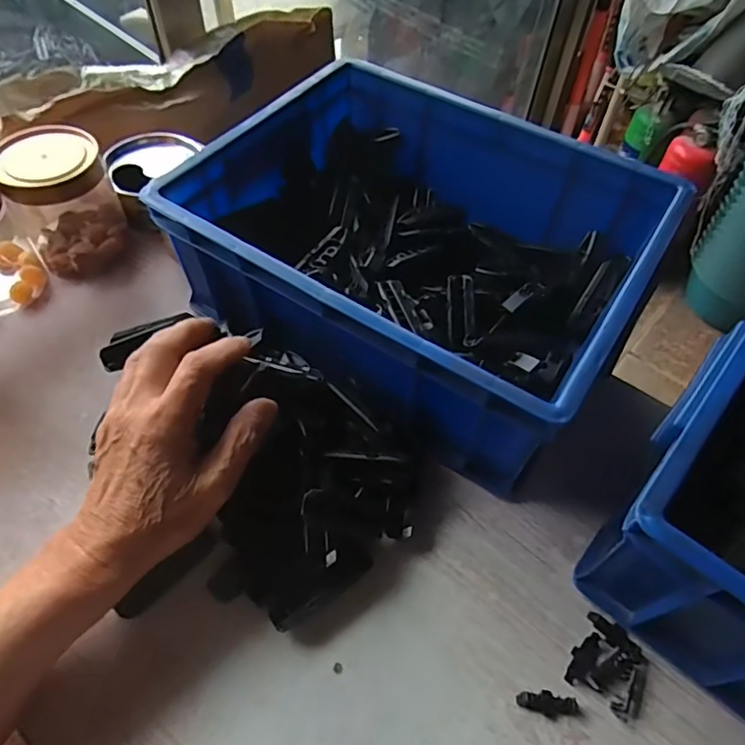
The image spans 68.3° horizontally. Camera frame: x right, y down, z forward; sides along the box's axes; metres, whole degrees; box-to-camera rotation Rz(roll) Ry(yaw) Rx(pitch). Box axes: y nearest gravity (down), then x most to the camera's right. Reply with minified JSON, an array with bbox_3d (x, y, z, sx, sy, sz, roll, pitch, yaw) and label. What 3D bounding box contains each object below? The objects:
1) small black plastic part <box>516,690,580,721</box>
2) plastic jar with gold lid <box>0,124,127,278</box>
[{"bbox_3d":[0.107,0.201,0.332,0.036,0.006,0.013,14,56,7],"label":"small black plastic part"},{"bbox_3d":[-0.279,-0.159,0.499,0.080,0.099,0.084,1,55,-2],"label":"plastic jar with gold lid"}]

